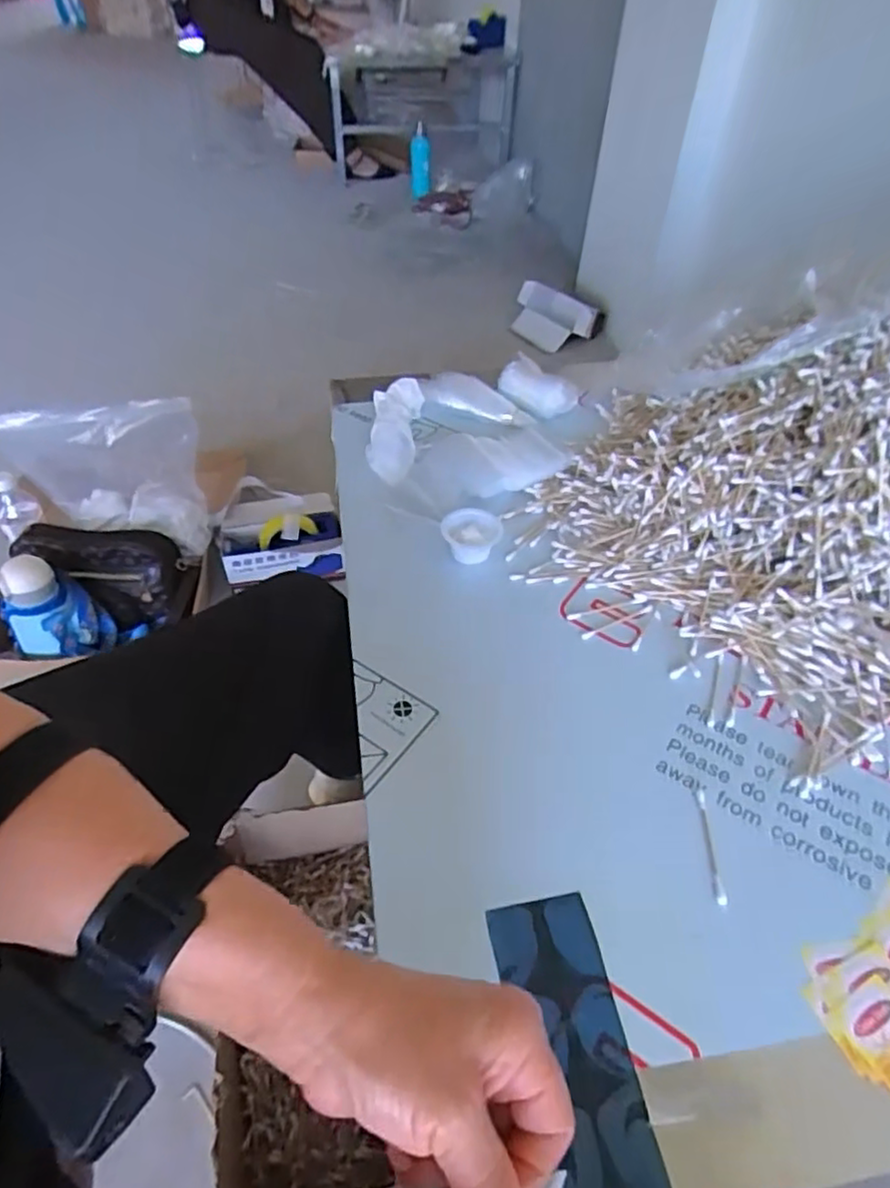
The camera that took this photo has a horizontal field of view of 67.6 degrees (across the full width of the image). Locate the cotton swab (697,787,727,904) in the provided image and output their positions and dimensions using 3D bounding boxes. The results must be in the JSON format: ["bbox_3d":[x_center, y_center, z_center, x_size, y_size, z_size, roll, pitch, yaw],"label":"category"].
[{"bbox_3d":[0.169,0.158,0.422,0.006,0.004,0.073,4,48,3],"label":"cotton swab"}]

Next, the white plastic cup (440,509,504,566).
[{"bbox_3d":[0.024,-0.052,0.600,0.053,0.026,0.047,-1,48,-1],"label":"white plastic cup"}]

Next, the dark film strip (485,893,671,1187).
[{"bbox_3d":[0.070,0.254,0.333,0.058,0.004,0.192,-7,48,-6],"label":"dark film strip"}]

